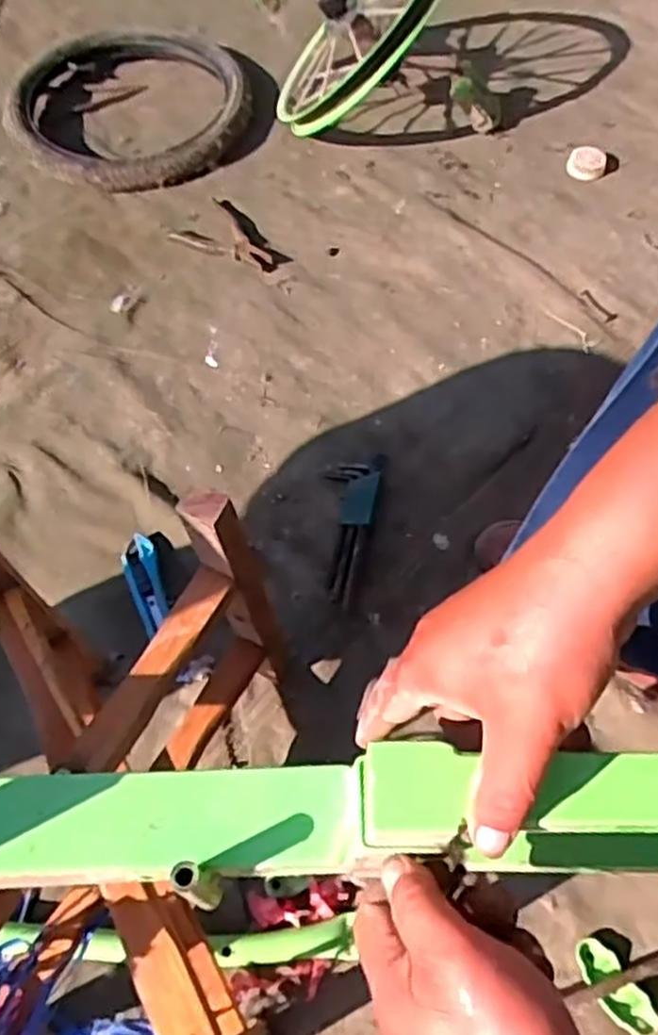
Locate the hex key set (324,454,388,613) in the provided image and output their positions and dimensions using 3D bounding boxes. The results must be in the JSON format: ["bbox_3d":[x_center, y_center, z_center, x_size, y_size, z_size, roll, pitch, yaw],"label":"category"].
[{"bbox_3d":[0.015,0.004,0.795,0.057,0.017,0.181,11,61,10],"label":"hex key set"}]

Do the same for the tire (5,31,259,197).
[{"bbox_3d":[-0.312,-0.634,1.136,0.361,0.082,0.357,-2,60,3],"label":"tire"}]

